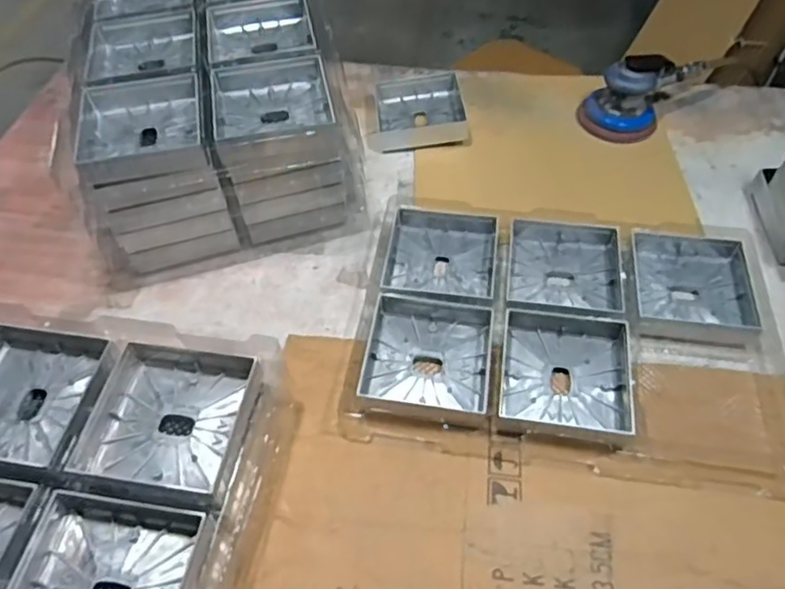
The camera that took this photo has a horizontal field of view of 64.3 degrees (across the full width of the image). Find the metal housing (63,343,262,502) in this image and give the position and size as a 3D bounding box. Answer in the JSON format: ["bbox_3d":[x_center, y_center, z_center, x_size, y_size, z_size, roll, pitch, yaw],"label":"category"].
[{"bbox_3d":[-0.198,0.111,0.573,0.145,0.037,0.140,6,53,6],"label":"metal housing"}]

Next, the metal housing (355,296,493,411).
[{"bbox_3d":[0.040,0.067,0.699,0.135,0.034,0.144,6,52,6],"label":"metal housing"}]

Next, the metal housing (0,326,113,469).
[{"bbox_3d":[-0.346,0.092,0.592,0.154,0.037,0.137,5,52,5],"label":"metal housing"}]

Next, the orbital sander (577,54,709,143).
[{"bbox_3d":[0.389,-0.329,0.979,0.114,0.103,0.178,36,57,29],"label":"orbital sander"}]

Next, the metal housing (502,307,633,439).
[{"bbox_3d":[0.187,0.082,0.676,0.138,0.051,0.139,6,54,6],"label":"metal housing"}]

